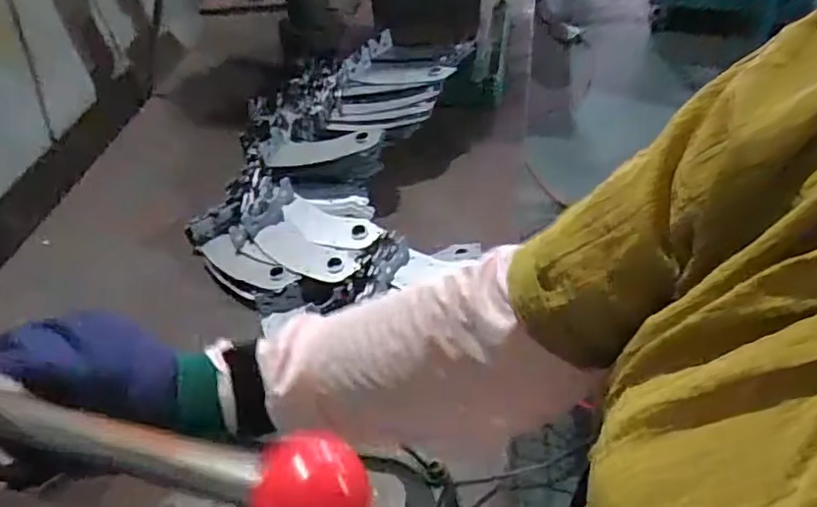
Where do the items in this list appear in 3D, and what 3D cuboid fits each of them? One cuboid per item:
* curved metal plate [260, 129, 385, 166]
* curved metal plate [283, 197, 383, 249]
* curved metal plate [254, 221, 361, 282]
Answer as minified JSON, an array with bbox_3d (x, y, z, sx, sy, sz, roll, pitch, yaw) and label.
[{"bbox_3d":[-0.135,-0.168,0.955,0.178,0.020,0.071,-3,53,6],"label":"curved metal plate"},{"bbox_3d":[-0.118,-0.041,0.900,0.157,0.015,0.064,16,49,20],"label":"curved metal plate"},{"bbox_3d":[-0.148,0.000,0.868,0.162,0.010,0.071,19,50,22],"label":"curved metal plate"}]

